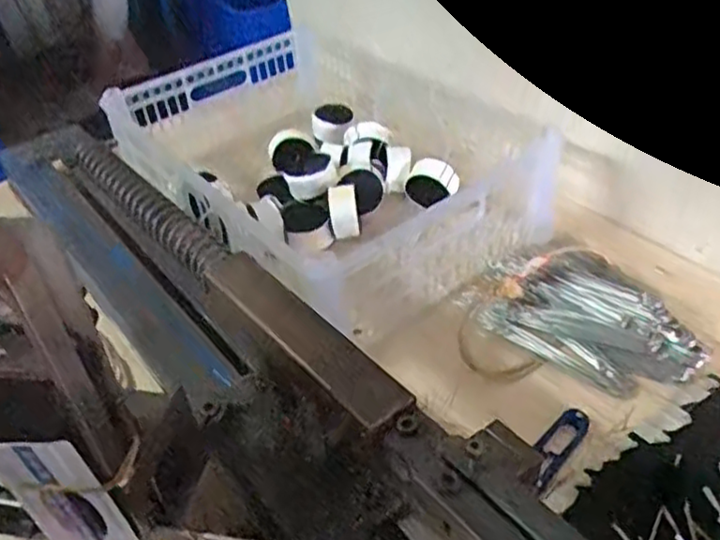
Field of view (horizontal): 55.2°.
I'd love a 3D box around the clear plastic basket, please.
[{"bbox_3d":[-0.030,-0.106,0.686,0.291,0.102,0.383,-33,46,-29],"label":"clear plastic basket"}]

